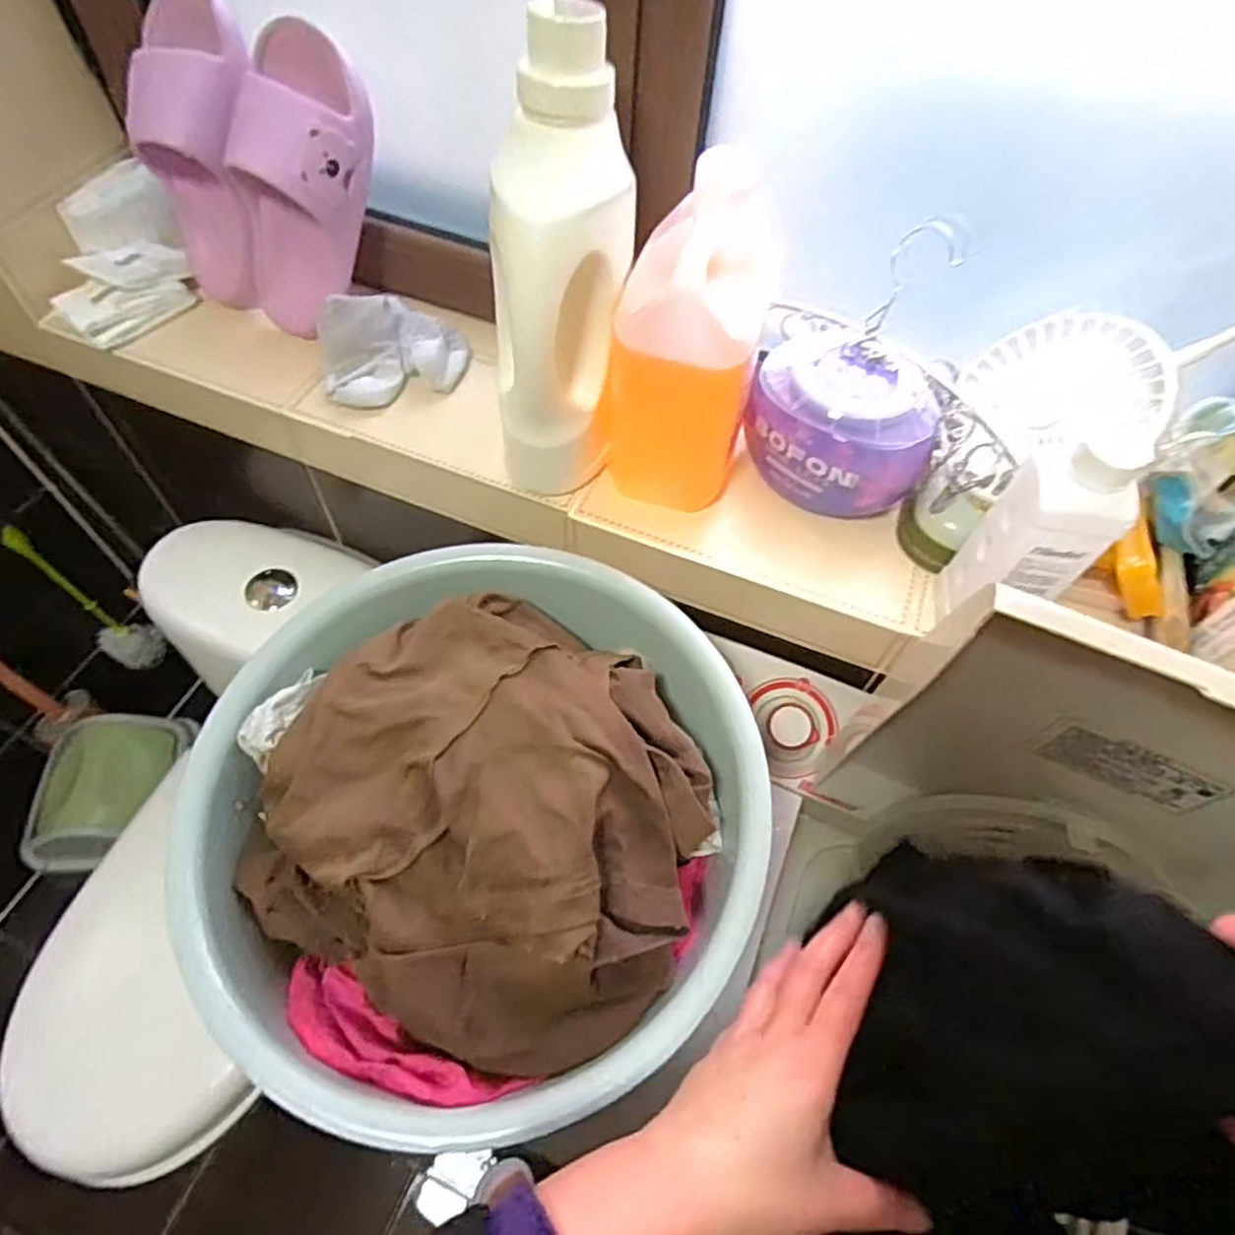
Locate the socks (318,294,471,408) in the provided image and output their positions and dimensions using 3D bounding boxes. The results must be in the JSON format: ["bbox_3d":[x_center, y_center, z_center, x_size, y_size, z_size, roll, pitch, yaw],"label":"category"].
[{"bbox_3d":[-0.220,-0.266,0.714,0.139,0.055,0.099,-16,61,-13],"label":"socks"}]

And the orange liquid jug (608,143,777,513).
[{"bbox_3d":[0.059,-0.210,0.592,0.104,0.234,0.132,16,59,6],"label":"orange liquid jug"}]

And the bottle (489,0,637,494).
[{"bbox_3d":[-0.046,-0.243,0.550,0.101,0.305,0.119,9,58,2],"label":"bottle"}]

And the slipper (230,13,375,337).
[{"bbox_3d":[-0.292,-0.387,0.677,0.110,0.248,0.089,20,43,-2],"label":"slipper"}]

